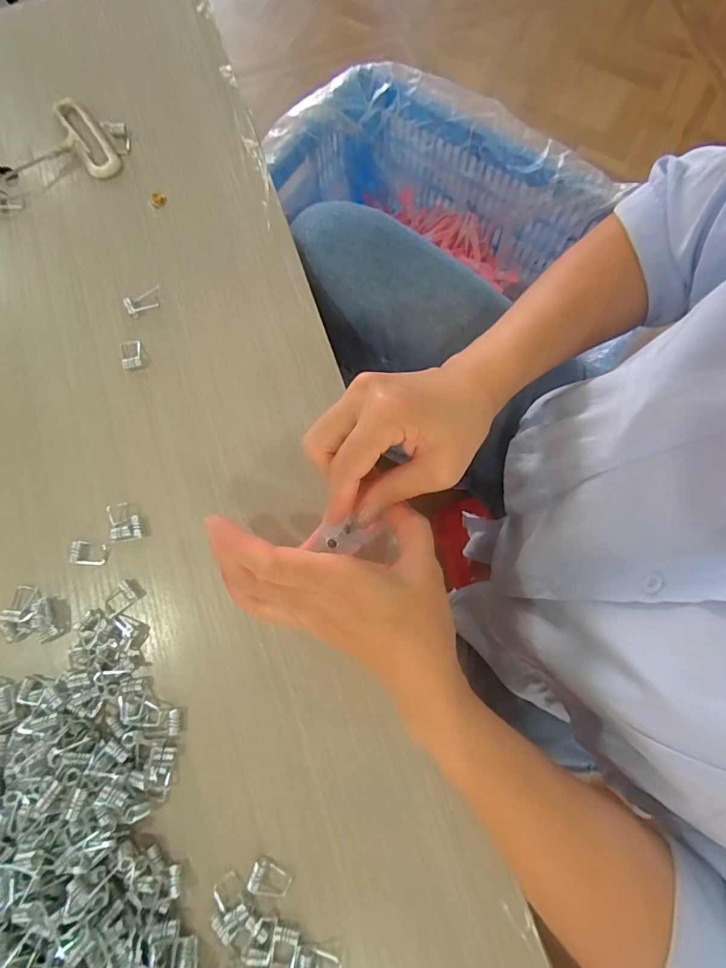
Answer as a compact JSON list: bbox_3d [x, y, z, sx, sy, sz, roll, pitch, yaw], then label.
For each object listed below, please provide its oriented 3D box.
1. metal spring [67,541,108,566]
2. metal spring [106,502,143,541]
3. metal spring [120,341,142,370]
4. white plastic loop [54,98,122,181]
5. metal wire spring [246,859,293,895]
[{"bbox_3d":[-0.181,0.046,0.295,0.024,0.004,0.014,10,78,2],"label":"metal spring"},{"bbox_3d":[-0.159,0.024,0.299,0.019,0.008,0.028,-19,79,-4],"label":"metal spring"},{"bbox_3d":[-0.167,-0.094,0.324,0.015,0.005,0.023,-13,78,-3],"label":"metal spring"},{"bbox_3d":[-0.223,-0.277,0.359,0.030,0.004,0.082,-34,80,-7],"label":"white plastic loop"},{"bbox_3d":[-0.054,0.228,0.258,0.023,0.004,0.016,24,79,5],"label":"metal wire spring"}]

